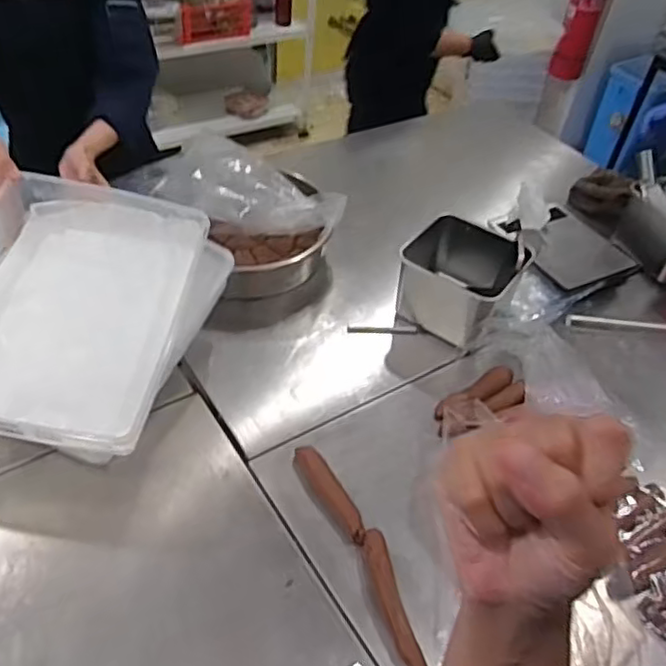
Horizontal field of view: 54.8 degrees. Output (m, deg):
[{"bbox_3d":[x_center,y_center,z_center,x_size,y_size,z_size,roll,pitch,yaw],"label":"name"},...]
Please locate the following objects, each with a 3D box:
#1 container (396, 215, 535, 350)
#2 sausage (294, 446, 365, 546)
[{"bbox_3d":[0.206,-0.083,1.075,0.180,0.150,0.163,26,48,17],"label":"container"},{"bbox_3d":[-0.003,0.208,0.834,0.030,0.028,0.145,-22,52,-26],"label":"sausage"}]

